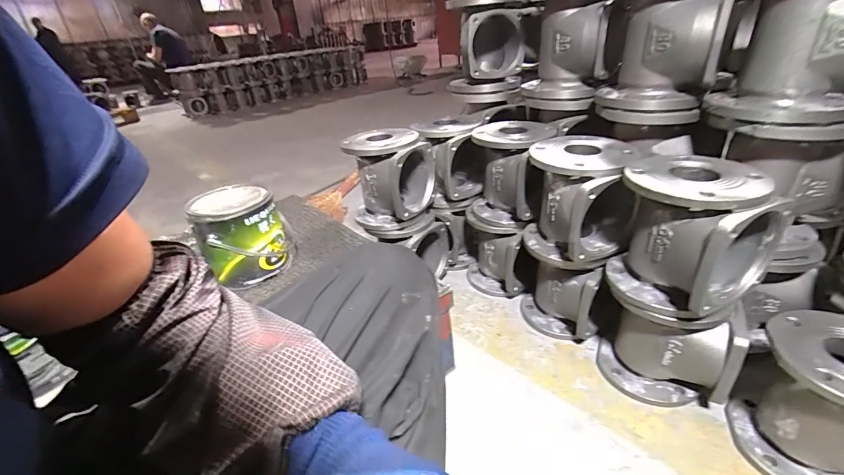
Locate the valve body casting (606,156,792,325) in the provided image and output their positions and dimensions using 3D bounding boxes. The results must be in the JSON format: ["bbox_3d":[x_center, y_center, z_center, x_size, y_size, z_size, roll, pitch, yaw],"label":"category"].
[{"bbox_3d":[0.398,0.004,0.592,0.152,0.202,0.190,-24,34,-30],"label":"valve body casting"}]

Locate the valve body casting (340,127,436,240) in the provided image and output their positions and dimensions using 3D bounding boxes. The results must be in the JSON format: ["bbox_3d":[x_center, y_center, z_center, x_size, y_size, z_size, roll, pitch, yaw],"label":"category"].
[{"bbox_3d":[-0.077,-0.130,0.909,0.181,0.213,0.167,5,31,17],"label":"valve body casting"}]

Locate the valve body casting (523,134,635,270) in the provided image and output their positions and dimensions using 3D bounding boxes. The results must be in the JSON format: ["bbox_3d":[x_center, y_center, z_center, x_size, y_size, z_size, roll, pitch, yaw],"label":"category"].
[{"bbox_3d":[0.286,-0.059,0.717,0.183,0.200,0.185,8,32,22],"label":"valve body casting"}]

